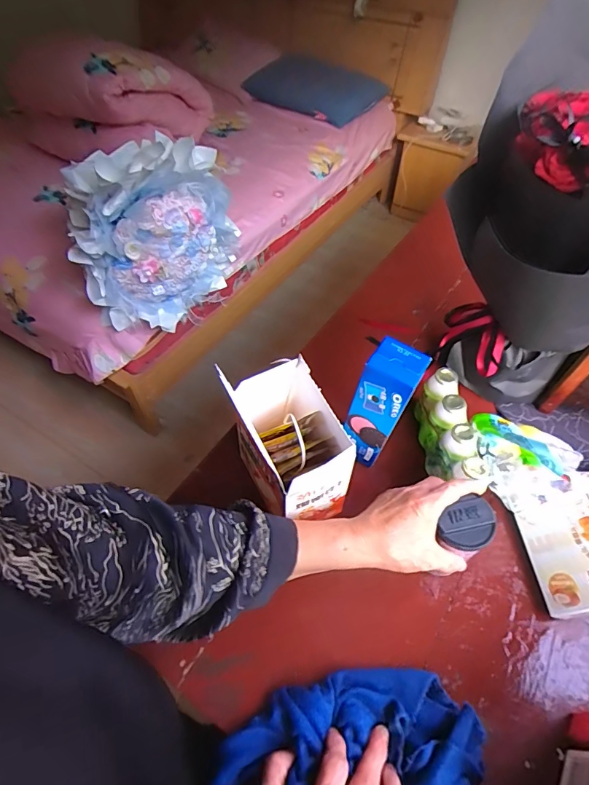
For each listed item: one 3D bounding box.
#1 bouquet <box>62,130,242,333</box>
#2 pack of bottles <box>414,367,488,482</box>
[{"bbox_3d":[-0.374,-0.442,1.182,0.418,0.422,0.374,-9,53,-8],"label":"bouquet"},{"bbox_3d":[0.191,0.055,0.531,0.043,0.080,0.153,1,52,0],"label":"pack of bottles"}]

